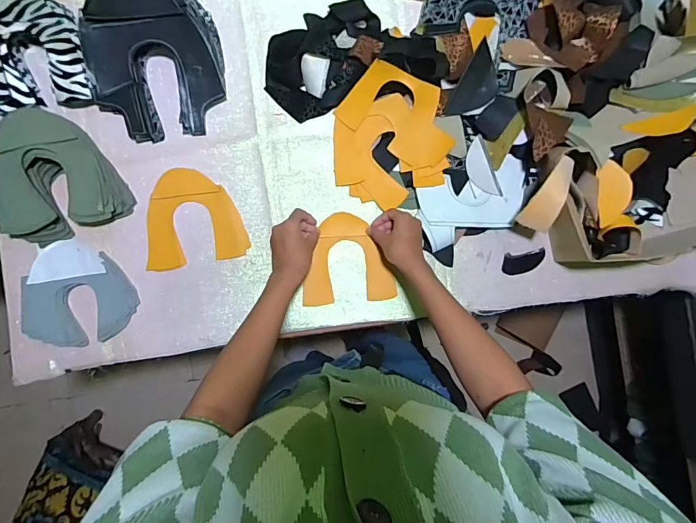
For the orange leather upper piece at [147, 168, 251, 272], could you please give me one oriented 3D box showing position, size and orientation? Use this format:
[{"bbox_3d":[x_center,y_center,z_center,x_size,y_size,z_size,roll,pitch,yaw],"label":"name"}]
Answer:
[{"bbox_3d":[-0.252,-0.073,0.658,0.156,0.004,0.154,-11,88,-4],"label":"orange leather upper piece"}]

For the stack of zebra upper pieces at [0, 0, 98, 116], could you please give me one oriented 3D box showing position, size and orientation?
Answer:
[{"bbox_3d":[-0.485,-0.319,0.617,0.163,0.079,0.178,-16,89,-4],"label":"stack of zebra upper pieces"}]

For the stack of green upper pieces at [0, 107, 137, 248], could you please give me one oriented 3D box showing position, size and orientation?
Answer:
[{"bbox_3d":[-0.453,-0.129,0.615,0.183,0.078,0.178,-21,89,-4],"label":"stack of green upper pieces"}]

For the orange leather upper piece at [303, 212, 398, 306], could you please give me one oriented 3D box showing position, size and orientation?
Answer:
[{"bbox_3d":[-0.001,-0.005,0.677,0.151,0.005,0.147,-5,91,-4],"label":"orange leather upper piece"}]

